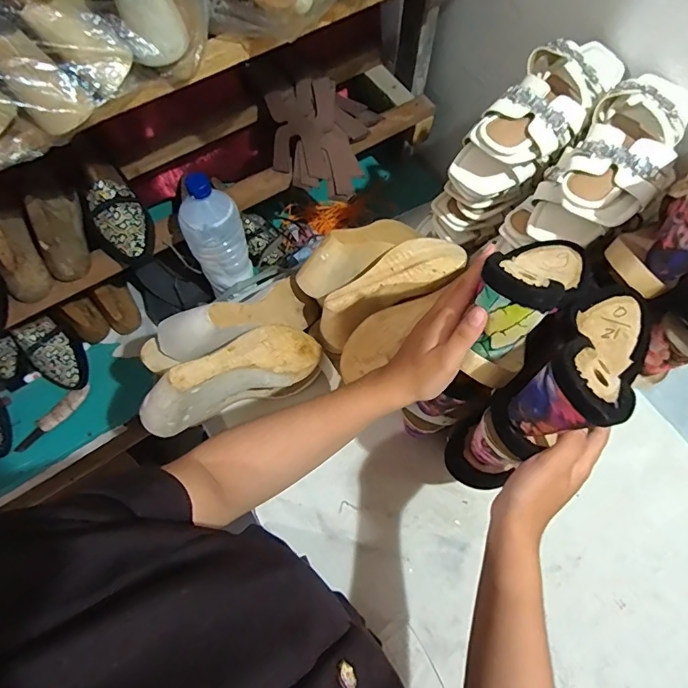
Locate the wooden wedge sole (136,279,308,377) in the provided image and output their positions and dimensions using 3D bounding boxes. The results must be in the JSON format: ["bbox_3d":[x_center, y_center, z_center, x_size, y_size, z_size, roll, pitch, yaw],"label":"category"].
[{"bbox_3d":[-0.145,-0.032,0.611,0.236,0.084,0.077,-21,65,-28],"label":"wooden wedge sole"}]

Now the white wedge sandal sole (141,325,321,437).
[{"bbox_3d":[-0.131,0.040,0.566,0.223,0.096,0.071,-25,66,-28],"label":"white wedge sandal sole"}]

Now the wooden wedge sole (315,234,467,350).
[{"bbox_3d":[0.062,-0.077,0.638,0.214,0.062,0.078,-28,68,-13],"label":"wooden wedge sole"}]

